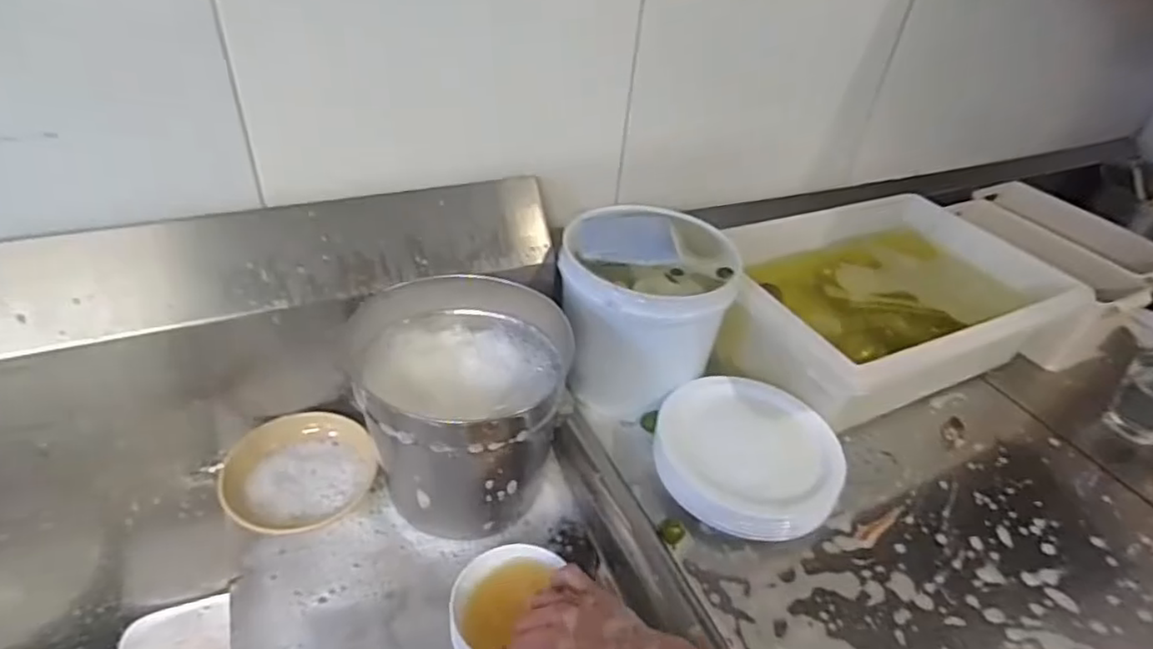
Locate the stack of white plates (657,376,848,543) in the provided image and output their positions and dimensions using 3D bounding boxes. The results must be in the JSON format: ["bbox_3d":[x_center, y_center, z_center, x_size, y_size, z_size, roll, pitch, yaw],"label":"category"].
[{"bbox_3d":[0.178,0.137,0.674,0.176,0.054,0.174,-6,41,-16],"label":"stack of white plates"}]

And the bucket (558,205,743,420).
[{"bbox_3d":[0.072,-0.012,0.737,0.179,0.172,0.158,5,39,-4],"label":"bucket"}]

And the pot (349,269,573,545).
[{"bbox_3d":[-0.110,0.085,0.654,0.190,0.185,0.197,5,39,-4],"label":"pot"}]

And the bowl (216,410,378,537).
[{"bbox_3d":[-0.277,0.154,0.651,0.138,0.051,0.122,-3,40,-13],"label":"bowl"}]

